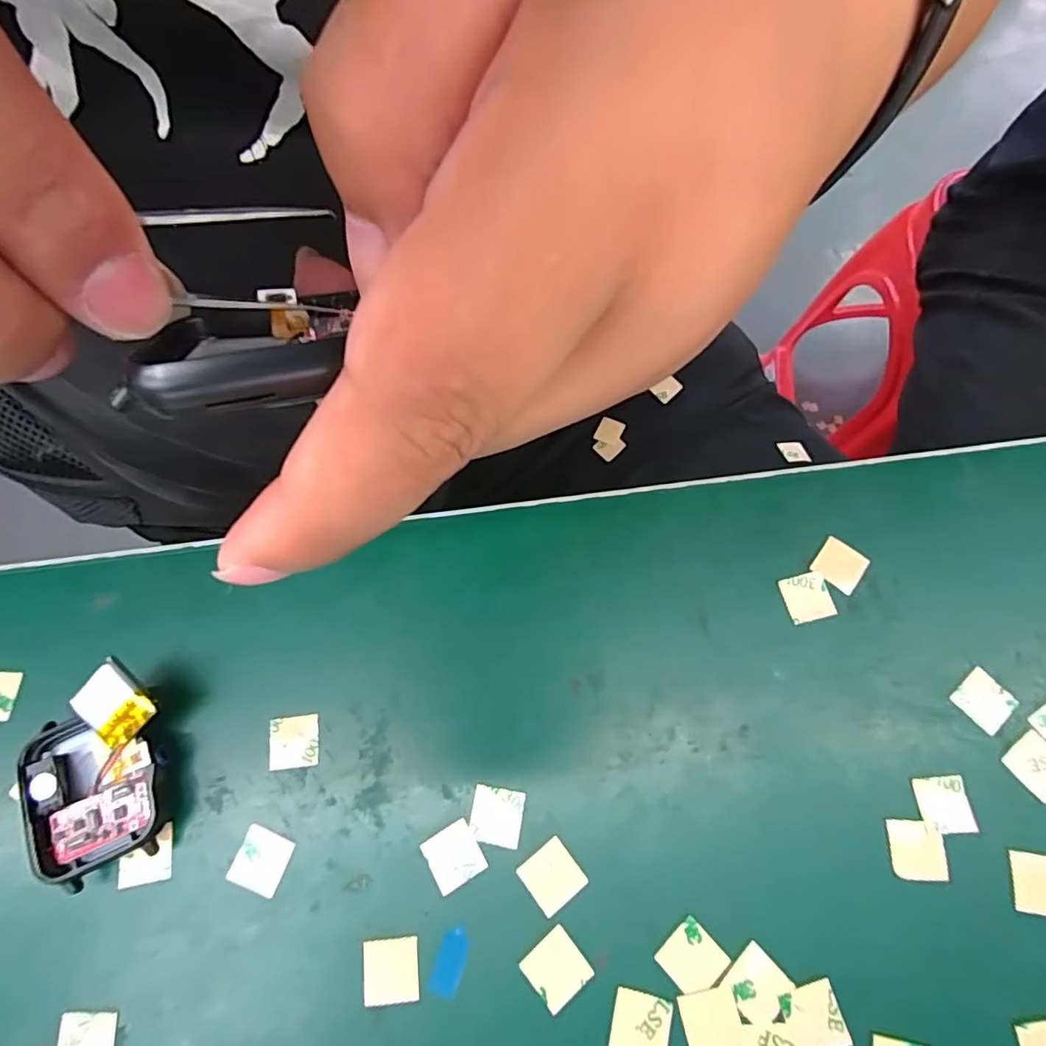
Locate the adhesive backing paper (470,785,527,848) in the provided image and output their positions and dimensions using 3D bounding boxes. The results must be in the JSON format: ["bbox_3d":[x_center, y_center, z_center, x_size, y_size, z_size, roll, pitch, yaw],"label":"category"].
[{"bbox_3d":[-0.008,0.088,0.168,0.015,0.004,0.016,8,73,4],"label":"adhesive backing paper"}]

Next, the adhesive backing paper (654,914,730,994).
[{"bbox_3d":[0.047,0.122,0.157,0.015,0.004,0.015,-43,76,-9],"label":"adhesive backing paper"}]

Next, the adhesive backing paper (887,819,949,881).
[{"bbox_3d":[0.115,0.095,0.163,0.014,0.004,0.015,3,72,3],"label":"adhesive backing paper"}]

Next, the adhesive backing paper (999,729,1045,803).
[{"bbox_3d":[0.156,0.073,0.170,0.015,0.004,0.014,-37,68,-7],"label":"adhesive backing paper"}]

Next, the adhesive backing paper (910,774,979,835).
[{"bbox_3d":[0.125,0.084,0.167,0.015,0.004,0.015,-5,73,3],"label":"adhesive backing paper"}]

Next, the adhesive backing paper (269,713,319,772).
[{"bbox_3d":[-0.073,0.070,0.178,0.015,0.004,0.015,-7,74,-4],"label":"adhesive backing paper"}]

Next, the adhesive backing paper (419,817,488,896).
[{"bbox_3d":[-0.021,0.099,0.167,0.015,0.004,0.015,-30,73,-6],"label":"adhesive backing paper"}]

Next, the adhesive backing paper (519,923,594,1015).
[{"bbox_3d":[0.009,0.125,0.157,0.015,0.004,0.016,-38,75,-11],"label":"adhesive backing paper"}]

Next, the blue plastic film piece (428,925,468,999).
[{"bbox_3d":[-0.021,0.123,0.158,0.008,0.004,0.017,13,72,8],"label":"blue plastic film piece"}]

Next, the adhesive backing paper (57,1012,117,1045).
[{"bbox_3d":[-0.121,0.144,0.154,0.015,0.004,0.015,-2,66,-4],"label":"adhesive backing paper"}]

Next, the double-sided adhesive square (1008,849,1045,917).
[{"bbox_3d":[0.147,0.103,0.160,0.015,0.004,0.016,5,72,9],"label":"double-sided adhesive square"}]

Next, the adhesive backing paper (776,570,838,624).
[{"bbox_3d":[0.095,0.025,0.187,0.015,0.004,0.016,-14,72,-3],"label":"adhesive backing paper"}]

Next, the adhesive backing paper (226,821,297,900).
[{"bbox_3d":[-0.078,0.101,0.168,0.015,0.004,0.016,19,72,7],"label":"adhesive backing paper"}]

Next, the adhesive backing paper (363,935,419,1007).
[{"bbox_3d":[-0.037,0.126,0.158,0.015,0.004,0.015,-6,71,0],"label":"adhesive backing paper"}]

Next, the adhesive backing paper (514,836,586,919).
[{"bbox_3d":[0.008,0.103,0.164,0.015,0.004,0.015,-38,76,-8],"label":"adhesive backing paper"}]

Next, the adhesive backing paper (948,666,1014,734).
[{"bbox_3d":[0.144,0.055,0.175,0.014,0.004,0.015,-38,75,-10],"label":"adhesive backing paper"}]

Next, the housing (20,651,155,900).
[{"bbox_3d":[-0.126,0.075,0.167,0.045,0.019,0.051,-26,73,-6],"label":"housing"}]

